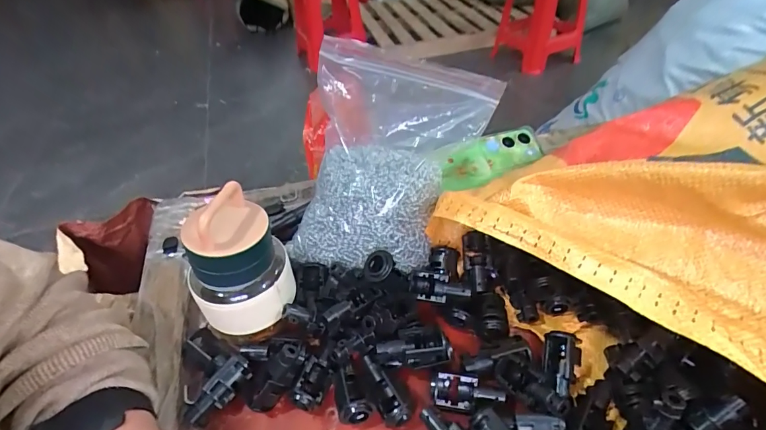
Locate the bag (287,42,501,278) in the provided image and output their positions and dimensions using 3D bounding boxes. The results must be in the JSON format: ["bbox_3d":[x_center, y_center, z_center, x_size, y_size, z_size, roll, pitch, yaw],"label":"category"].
[{"bbox_3d":[0.000,-0.050,0.355,0.172,0.155,0.152,11,45,15],"label":"bag"}]

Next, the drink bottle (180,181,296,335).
[{"bbox_3d":[-0.114,0.038,0.306,0.069,0.113,0.066,-5,43,-1],"label":"drink bottle"}]

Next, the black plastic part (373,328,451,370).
[{"bbox_3d":[0.024,0.104,0.306,0.056,0.031,0.026,-3,43,1],"label":"black plastic part"}]

